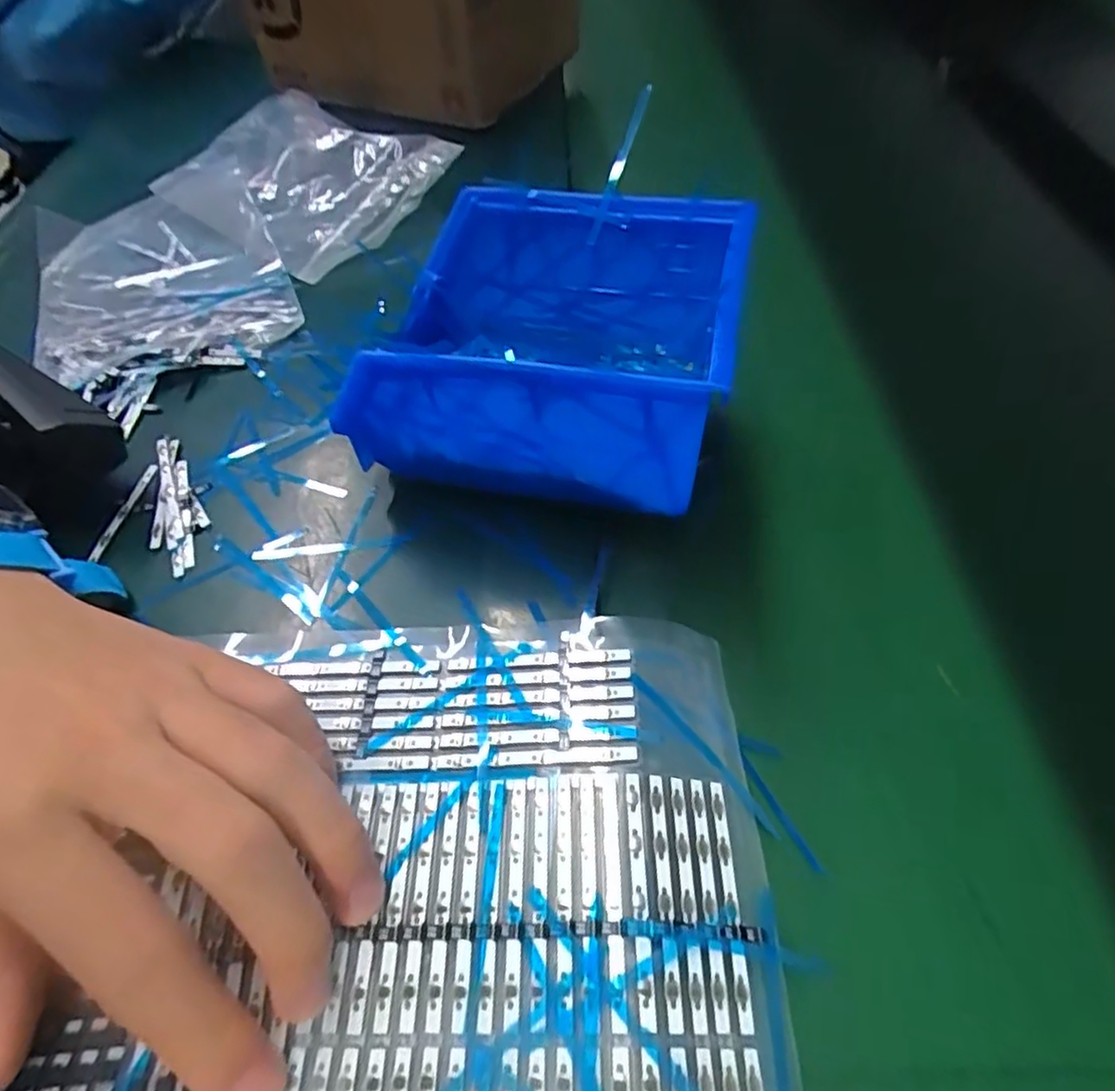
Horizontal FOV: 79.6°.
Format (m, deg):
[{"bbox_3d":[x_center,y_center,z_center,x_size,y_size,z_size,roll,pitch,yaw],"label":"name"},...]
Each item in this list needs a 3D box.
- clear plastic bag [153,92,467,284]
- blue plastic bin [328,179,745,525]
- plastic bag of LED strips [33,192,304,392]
[{"bbox_3d":[-0.172,-0.237,0.425,0.193,0.032,0.119,31,61,22],"label":"clear plastic bag"},{"bbox_3d":[-0.001,-0.078,0.264,0.136,0.068,0.109,10,55,9],"label":"blue plastic bin"},{"bbox_3d":[-0.229,-0.153,0.379,0.125,0.018,0.196,-25,57,-15],"label":"plastic bag of LED strips"}]

